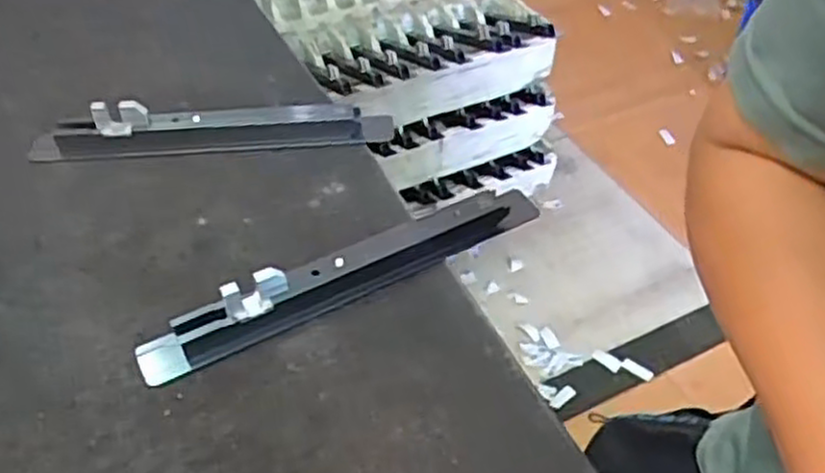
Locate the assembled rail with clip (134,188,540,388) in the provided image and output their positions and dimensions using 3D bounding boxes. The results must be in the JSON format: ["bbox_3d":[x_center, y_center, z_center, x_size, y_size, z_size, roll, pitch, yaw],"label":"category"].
[{"bbox_3d":[-0.028,0.016,0.363,0.205,0.024,0.021,-22,50,-20],"label":"assembled rail with clip"}]

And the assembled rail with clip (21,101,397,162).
[{"bbox_3d":[-0.117,-0.064,0.438,0.204,0.028,0.020,-4,46,-4],"label":"assembled rail with clip"}]

